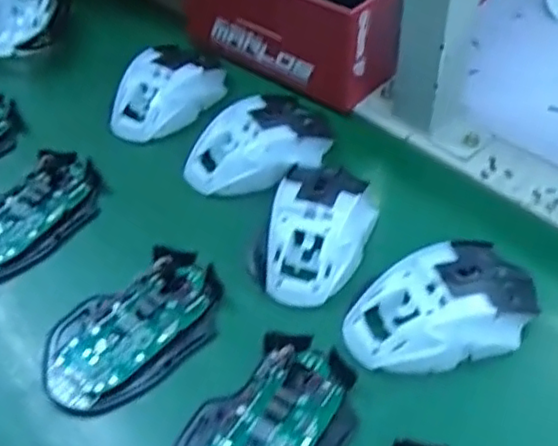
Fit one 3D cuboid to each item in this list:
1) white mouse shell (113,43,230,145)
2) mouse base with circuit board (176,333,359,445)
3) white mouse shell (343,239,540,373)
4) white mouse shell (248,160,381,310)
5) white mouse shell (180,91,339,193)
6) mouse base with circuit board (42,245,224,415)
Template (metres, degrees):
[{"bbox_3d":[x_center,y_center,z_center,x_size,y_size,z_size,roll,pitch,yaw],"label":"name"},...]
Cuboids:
[{"bbox_3d":[-0.091,-0.107,0.540,0.066,0.051,0.111,23,53,22],"label":"white mouse shell"},{"bbox_3d":[-0.006,0.108,0.338,0.072,0.015,0.113,28,55,26],"label":"mouse base with circuit board"},{"bbox_3d":[0.096,0.048,0.377,0.112,0.035,0.063,-22,50,-17],"label":"white mouse shell"},{"bbox_3d":[0.023,0.001,0.421,0.063,0.029,0.102,18,51,18],"label":"white mouse shell"},{"bbox_3d":[-0.013,-0.060,0.482,0.112,0.032,0.063,-27,52,-20],"label":"white mouse shell"},{"bbox_3d":[-0.086,0.059,0.386,0.112,0.020,0.073,-30,53,-23],"label":"mouse base with circuit board"}]

